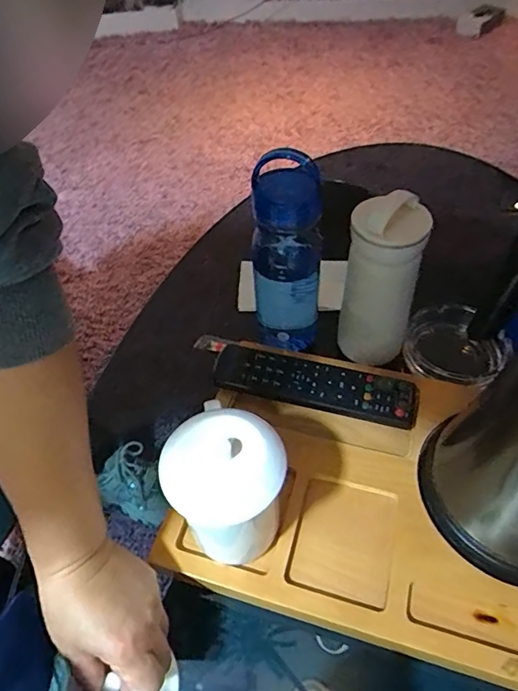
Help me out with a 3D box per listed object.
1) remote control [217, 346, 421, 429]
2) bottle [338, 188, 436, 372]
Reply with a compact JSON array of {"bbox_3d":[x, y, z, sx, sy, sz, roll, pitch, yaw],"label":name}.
[{"bbox_3d":[0.054,0.039,0.471,0.190,0.026,0.047,8,50,11],"label":"remote control"},{"bbox_3d":[0.117,-0.053,0.480,0.069,0.194,0.056,18,53,18],"label":"bottle"}]

